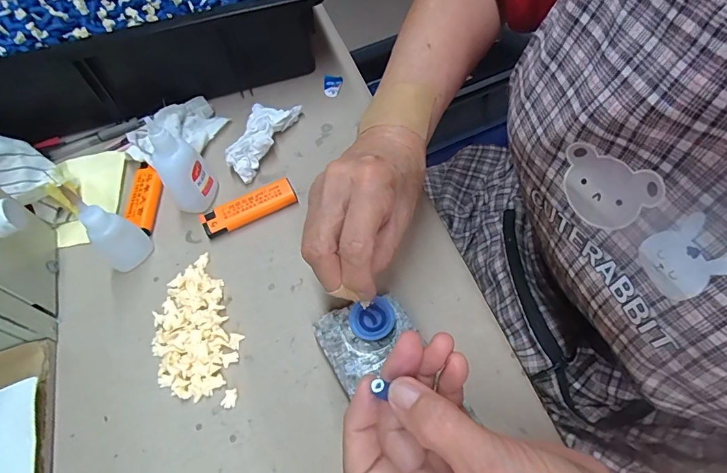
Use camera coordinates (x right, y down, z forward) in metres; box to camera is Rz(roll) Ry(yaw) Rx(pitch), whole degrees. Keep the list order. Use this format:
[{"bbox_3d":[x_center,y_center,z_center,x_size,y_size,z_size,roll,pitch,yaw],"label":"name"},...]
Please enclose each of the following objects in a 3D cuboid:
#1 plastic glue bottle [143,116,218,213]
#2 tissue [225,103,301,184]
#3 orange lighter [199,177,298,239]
[{"bbox_3d":[-0.149,-0.055,0.341,0.030,0.077,0.035,-6,58,0],"label":"plastic glue bottle"},{"bbox_3d":[-0.099,-0.095,0.401,0.037,0.021,0.094,17,61,14],"label":"tissue"},{"bbox_3d":[-0.098,-0.024,0.360,0.080,0.014,0.022,-23,59,-10],"label":"orange lighter"}]

